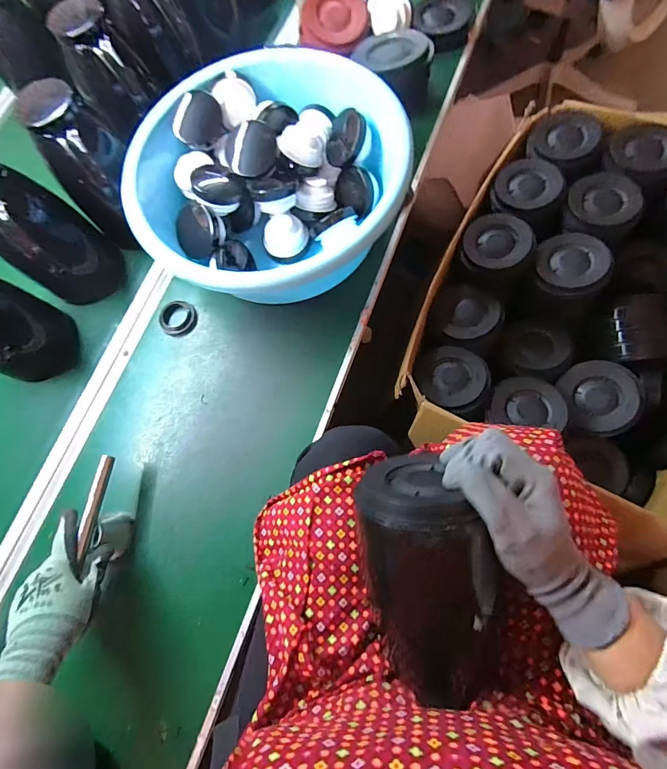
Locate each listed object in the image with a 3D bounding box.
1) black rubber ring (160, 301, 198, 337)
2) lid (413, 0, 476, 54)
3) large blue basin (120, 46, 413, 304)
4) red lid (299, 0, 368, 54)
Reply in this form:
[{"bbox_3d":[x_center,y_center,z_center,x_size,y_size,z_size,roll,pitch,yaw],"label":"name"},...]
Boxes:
[{"bbox_3d":[-0.240,-0.100,0.595,0.060,0.018,0.052,-5,73,6],"label":"black rubber ring"},{"bbox_3d":[0.204,-0.664,0.704,0.103,0.034,0.100,15,76,12],"label":"lid"},{"bbox_3d":[-0.092,-0.305,0.573,0.349,0.109,0.381,-2,73,7],"label":"large blue basin"},{"bbox_3d":[0.001,-0.652,0.693,0.118,0.032,0.118,0,92,-6],"label":"red lid"}]

